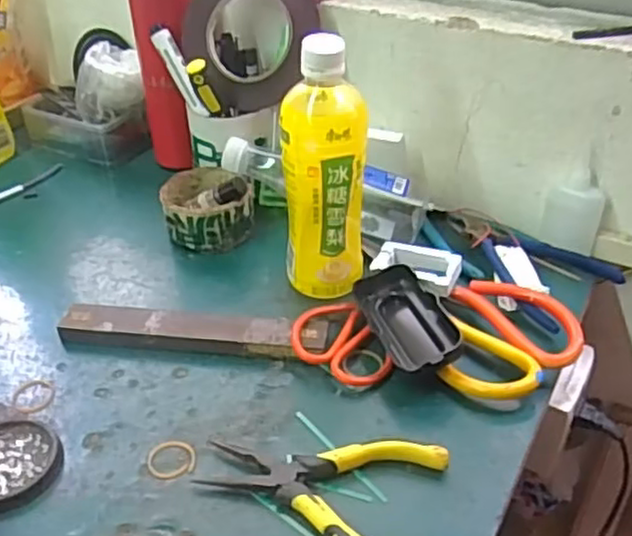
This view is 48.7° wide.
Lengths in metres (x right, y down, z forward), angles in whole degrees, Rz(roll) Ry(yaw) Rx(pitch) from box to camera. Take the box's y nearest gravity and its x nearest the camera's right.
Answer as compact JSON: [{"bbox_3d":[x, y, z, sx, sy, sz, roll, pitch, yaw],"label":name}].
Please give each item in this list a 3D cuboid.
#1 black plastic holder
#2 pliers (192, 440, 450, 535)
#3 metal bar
[{"bbox_3d":[0.070,0.035,0.524,0.049,0.022,0.107,-11,39,-15],"label":"black plastic holder"},{"bbox_3d":[0.002,0.136,0.425,0.146,0.016,0.084,8,38,9],"label":"pliers"},{"bbox_3d":[-0.094,0.048,0.540,0.203,0.021,0.033,6,38,6],"label":"metal bar"}]

